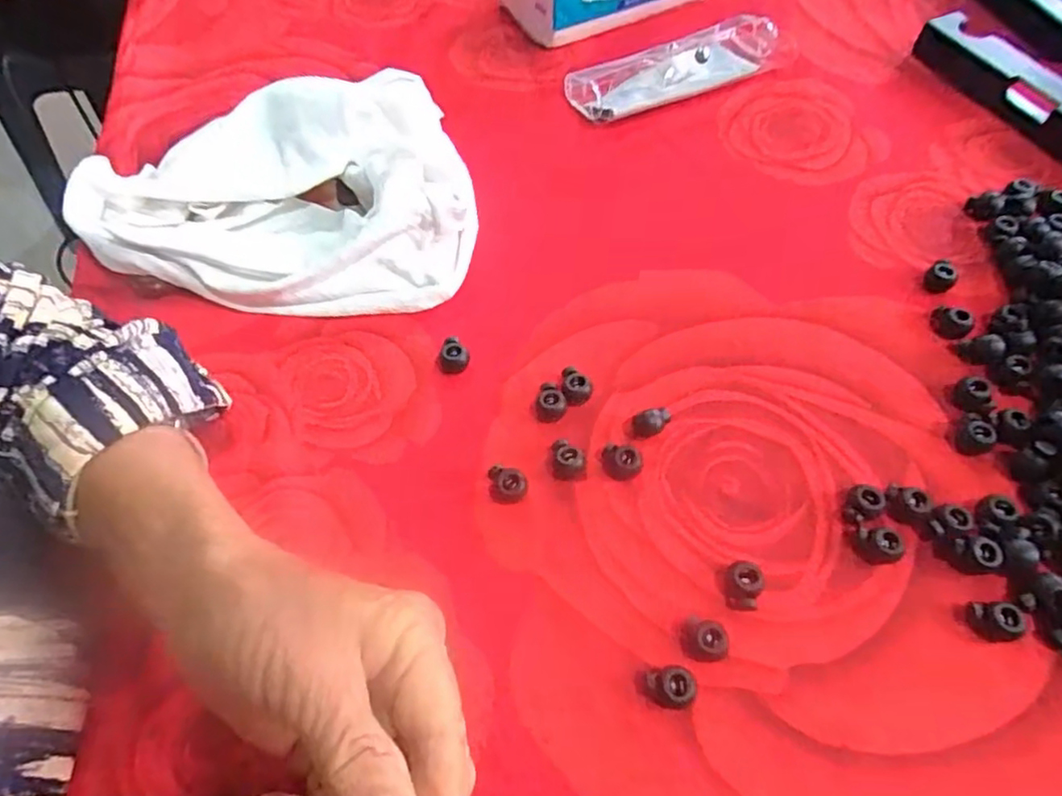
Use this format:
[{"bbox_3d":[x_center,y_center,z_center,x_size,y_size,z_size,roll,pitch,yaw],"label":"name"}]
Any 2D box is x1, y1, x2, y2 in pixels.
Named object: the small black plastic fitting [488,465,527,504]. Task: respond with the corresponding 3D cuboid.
[{"bbox_3d":[-0.011,0.041,0.298,0.018,0.011,0.013,11,59,9],"label":"small black plastic fitting"}]

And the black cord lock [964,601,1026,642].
[{"bbox_3d":[0.186,0.089,0.256,0.016,0.011,0.014,6,58,6],"label":"black cord lock"}]

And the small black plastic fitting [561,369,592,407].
[{"bbox_3d":[0.023,-0.006,0.324,0.015,0.012,0.018,-1,58,2],"label":"small black plastic fitting"}]

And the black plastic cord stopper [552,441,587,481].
[{"bbox_3d":[0.018,0.029,0.304,0.016,0.011,0.018,0,58,3],"label":"black plastic cord stopper"}]

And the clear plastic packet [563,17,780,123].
[{"bbox_3d":[0.103,-0.240,0.460,0.154,0.023,0.048,-25,60,-13],"label":"clear plastic packet"}]

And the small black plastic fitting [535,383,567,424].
[{"bbox_3d":[0.010,0.003,0.321,0.014,0.011,0.016,-39,64,-20],"label":"small black plastic fitting"}]

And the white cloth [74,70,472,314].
[{"bbox_3d":[-0.155,-0.140,0.389,0.243,0.056,0.183,-1,58,2],"label":"white cloth"}]

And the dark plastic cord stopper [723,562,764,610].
[{"bbox_3d":[0.089,0.079,0.269,0.014,0.012,0.017,0,58,3],"label":"dark plastic cord stopper"}]

